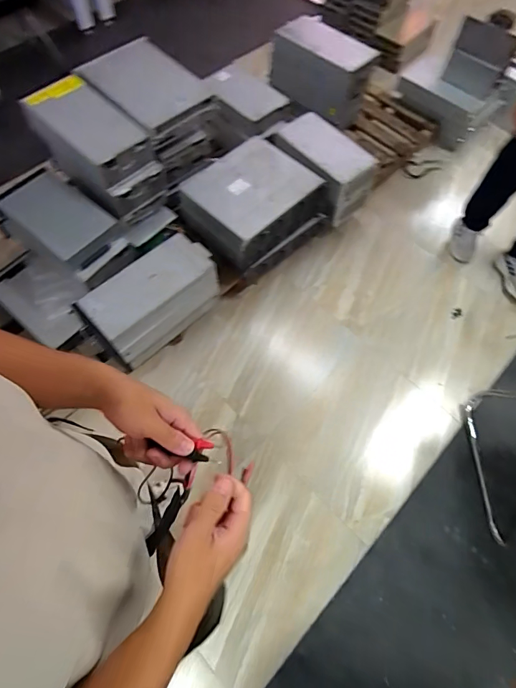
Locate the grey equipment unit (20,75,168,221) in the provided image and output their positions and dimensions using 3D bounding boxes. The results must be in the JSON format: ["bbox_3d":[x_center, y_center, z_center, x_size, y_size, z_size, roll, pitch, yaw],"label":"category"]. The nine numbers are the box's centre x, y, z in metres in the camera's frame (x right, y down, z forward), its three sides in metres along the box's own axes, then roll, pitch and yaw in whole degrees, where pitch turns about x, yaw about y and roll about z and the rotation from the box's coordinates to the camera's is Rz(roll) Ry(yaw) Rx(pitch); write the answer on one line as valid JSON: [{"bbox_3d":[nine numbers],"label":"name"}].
[{"bbox_3d":[-0.591,-0.715,1.476,0.421,0.275,0.241,38,71,18],"label":"grey equipment unit"}]

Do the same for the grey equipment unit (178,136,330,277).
[{"bbox_3d":[-0.017,-0.560,1.685,0.460,0.226,0.504,40,70,16],"label":"grey equipment unit"}]

